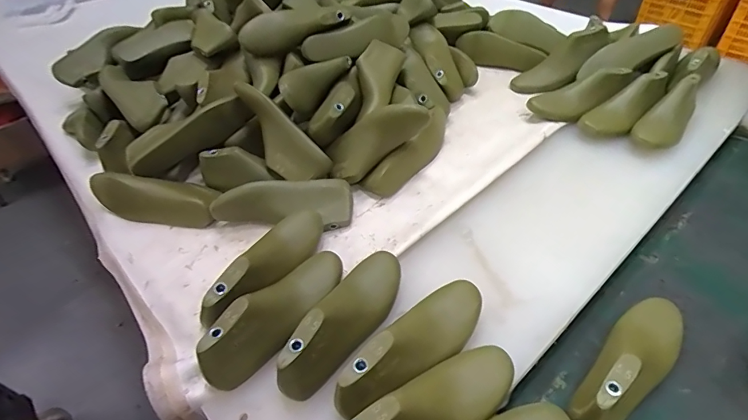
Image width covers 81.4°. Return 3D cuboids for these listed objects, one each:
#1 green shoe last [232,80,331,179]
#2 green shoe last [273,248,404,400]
[{"bbox_3d":[-0.171,-0.140,0.759,0.076,0.076,0.225,-38,82,-29],"label":"green shoe last"},{"bbox_3d":[-0.034,0.129,0.550,0.067,0.075,0.228,18,49,22],"label":"green shoe last"}]

